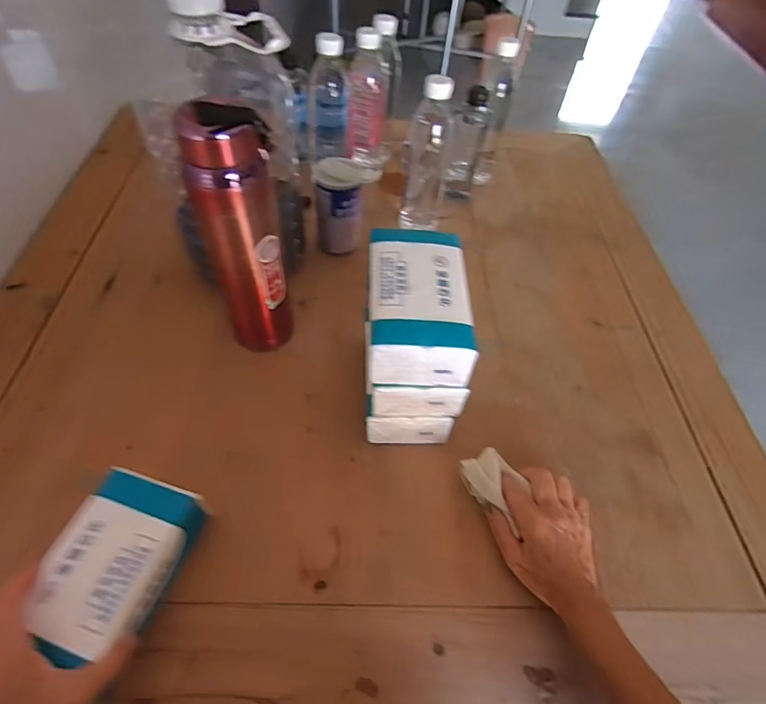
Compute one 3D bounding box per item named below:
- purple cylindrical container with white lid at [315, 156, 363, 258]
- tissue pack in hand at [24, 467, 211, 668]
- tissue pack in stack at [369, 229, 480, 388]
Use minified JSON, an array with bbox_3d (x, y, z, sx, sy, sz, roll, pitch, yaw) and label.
[{"bbox_3d":[-0.061,-0.210,0.661,0.069,0.116,0.062,0,53,-4],"label":"purple cylindrical container with white lid"},{"bbox_3d":[-0.228,0.176,0.396,0.095,0.045,0.134,15,52,7],"label":"tissue pack in hand"},{"bbox_3d":[0.034,-0.049,0.441,0.094,0.050,0.162,2,54,-4],"label":"tissue pack in stack"}]

